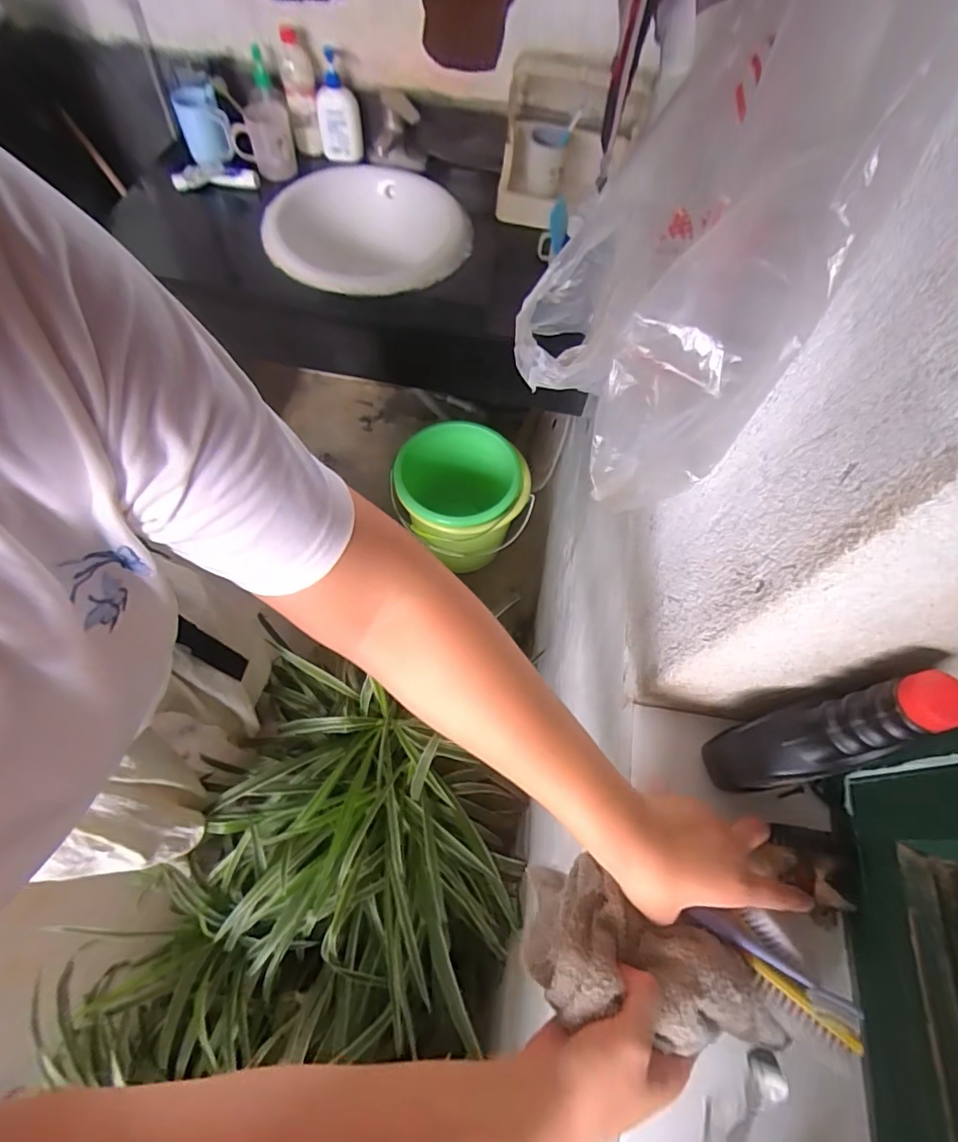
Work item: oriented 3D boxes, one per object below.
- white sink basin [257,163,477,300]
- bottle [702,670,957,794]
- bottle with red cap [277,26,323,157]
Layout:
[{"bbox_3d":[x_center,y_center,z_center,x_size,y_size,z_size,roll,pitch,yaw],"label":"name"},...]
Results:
[{"bbox_3d":[-0.228,-0.676,1.101,0.398,0.123,0.398,2,64,-3],"label":"white sink basin"},{"bbox_3d":[0.232,0.118,0.369,0.065,0.213,0.055,-6,64,-7],"label":"bottle"},{"bbox_3d":[-0.374,-0.980,1.100,0.071,0.213,0.058,-10,65,-9],"label":"bottle with red cap"}]

